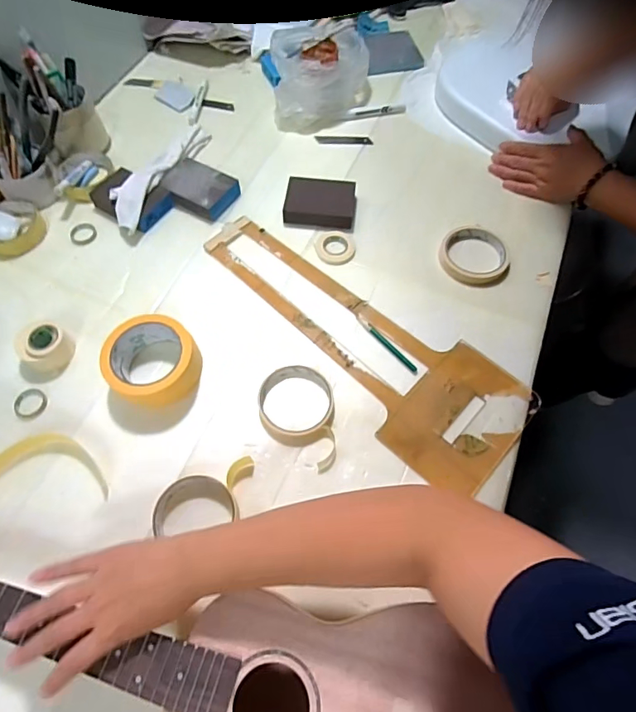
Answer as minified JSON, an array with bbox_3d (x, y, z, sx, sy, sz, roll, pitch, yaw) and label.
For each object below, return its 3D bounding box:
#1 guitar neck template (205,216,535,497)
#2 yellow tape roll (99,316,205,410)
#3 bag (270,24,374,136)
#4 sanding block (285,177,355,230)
[{"bbox_3d":[0.042,-0.034,0.579,0.450,0.009,0.163,41,69,17],"label":"guitar neck template"},{"bbox_3d":[-0.188,0.006,0.529,0.098,0.054,0.093,1,64,-1],"label":"yellow tape roll"},{"bbox_3d":[0.010,-0.442,0.742,0.160,0.084,0.126,-7,64,-5],"label":"bag"},{"bbox_3d":[0.004,-0.219,0.664,0.098,0.024,0.068,3,64,0],"label":"sanding block"}]

